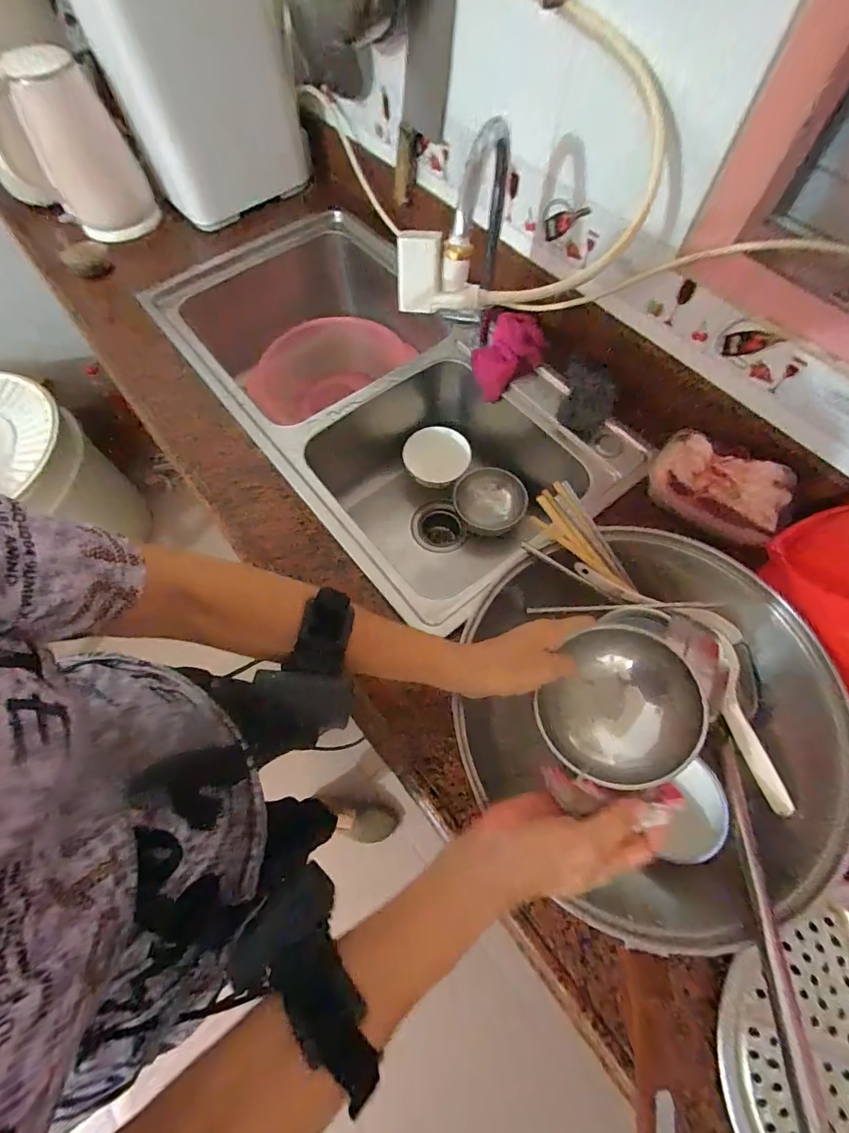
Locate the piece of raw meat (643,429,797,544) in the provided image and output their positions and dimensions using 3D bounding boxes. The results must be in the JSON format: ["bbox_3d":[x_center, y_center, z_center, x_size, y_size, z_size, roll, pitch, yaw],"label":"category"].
[{"bbox_3d":[0.357,-0.102,0.537,0.147,0.057,0.099,41,73,17],"label":"piece of raw meat"}]

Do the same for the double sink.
[{"bbox_3d":[-0.077,-0.285,0.787,0.447,0.223,0.743,-34,70,-13],"label":"double sink"}]

